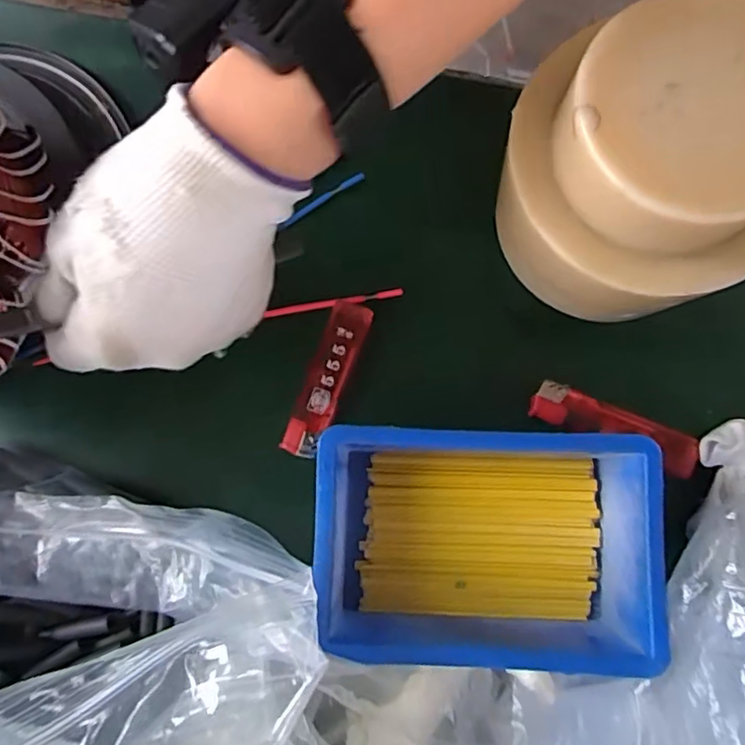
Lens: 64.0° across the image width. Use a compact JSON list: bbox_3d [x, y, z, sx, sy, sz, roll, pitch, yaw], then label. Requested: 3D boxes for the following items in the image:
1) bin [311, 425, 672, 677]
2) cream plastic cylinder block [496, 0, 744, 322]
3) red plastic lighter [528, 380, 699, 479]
[{"bbox_3d":[0.048,0.077,0.271,0.142,0.050,0.097,1,80,1],"label":"bin"},{"bbox_3d":[0.102,-0.075,0.237,0.099,0.092,0.099,-13,80,-1],"label":"cream plastic cylinder block"},{"bbox_3d":[0.121,0.028,0.297,0.084,0.010,0.019,22,81,4],"label":"red plastic lighter"}]

